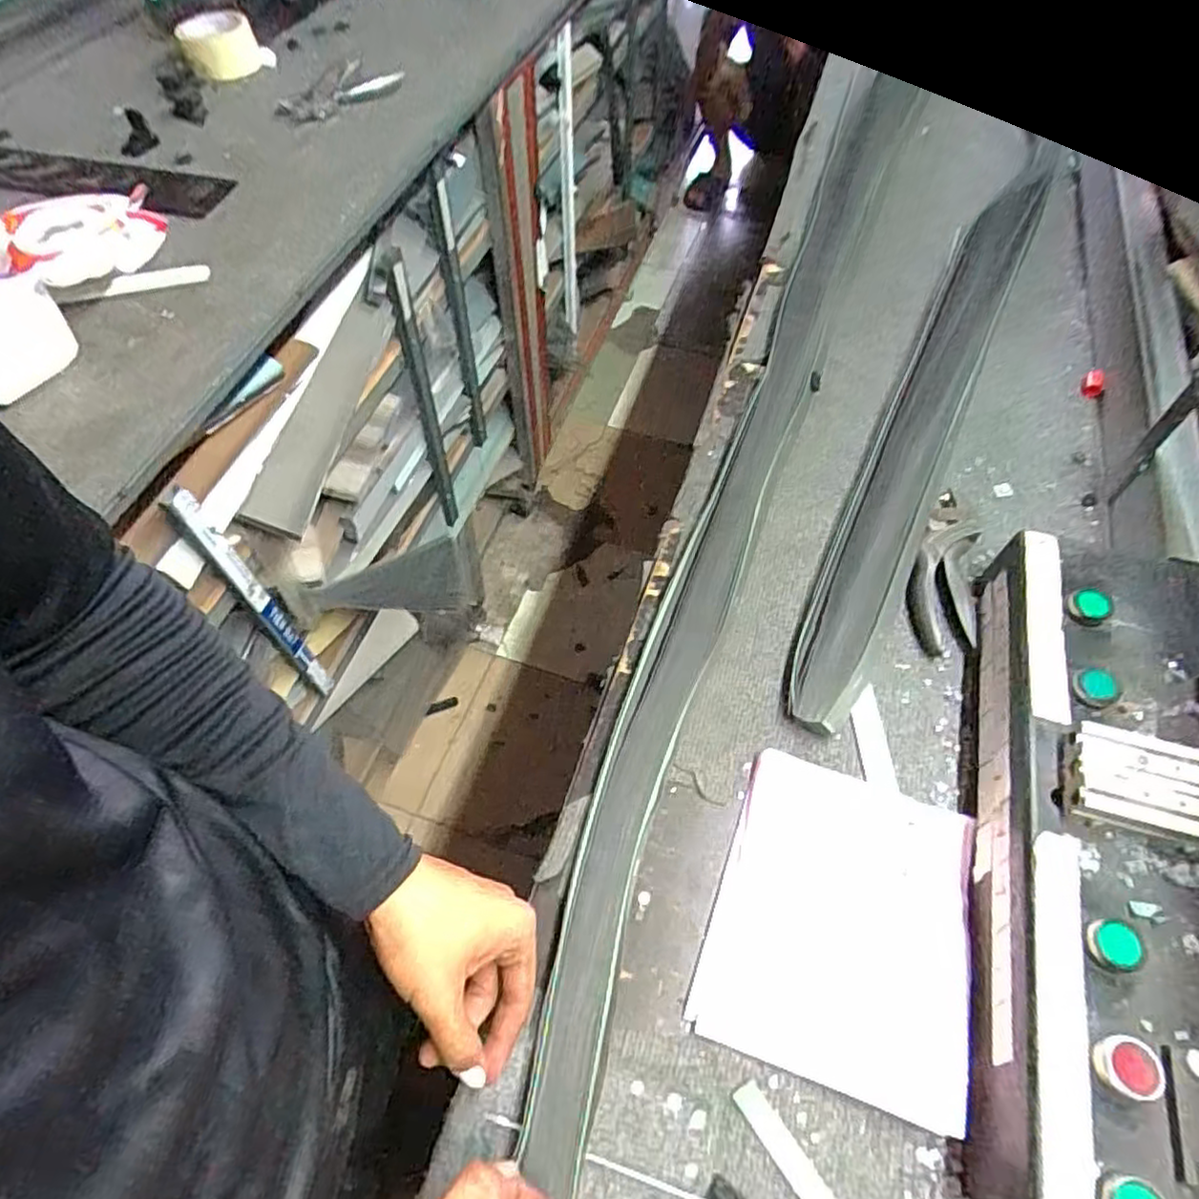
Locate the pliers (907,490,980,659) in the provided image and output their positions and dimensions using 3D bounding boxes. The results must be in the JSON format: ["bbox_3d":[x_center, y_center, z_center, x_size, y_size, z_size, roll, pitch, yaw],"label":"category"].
[{"bbox_3d":[0.308,-0.027,0.610,0.055,0.020,0.166,11,58,11],"label":"pliers"}]

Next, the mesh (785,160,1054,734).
[{"bbox_3d":[0.360,-0.224,0.740,0.080,0.030,0.845,23,61,17],"label":"mesh"}]

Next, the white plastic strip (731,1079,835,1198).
[{"bbox_3d":[0.113,0.333,0.408,0.017,0.004,0.083,-32,61,-17],"label":"white plastic strip"}]

